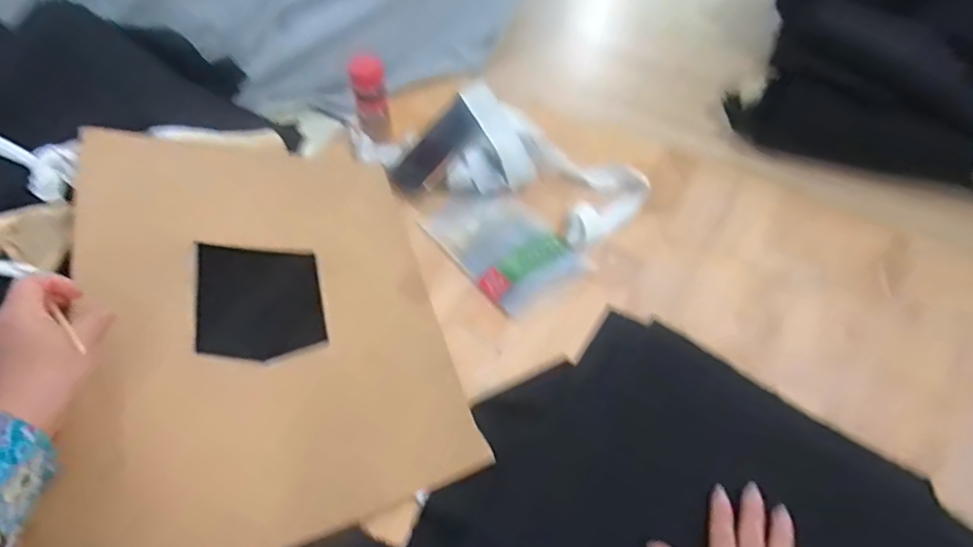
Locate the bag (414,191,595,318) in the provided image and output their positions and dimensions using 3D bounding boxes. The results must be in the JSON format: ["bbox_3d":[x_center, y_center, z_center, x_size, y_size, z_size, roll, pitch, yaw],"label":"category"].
[{"bbox_3d":[0.023,-0.037,0.633,0.125,0.021,0.167,-29,58,-21],"label":"bag"}]

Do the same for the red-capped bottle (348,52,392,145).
[{"bbox_3d":[-0.145,-0.218,0.716,0.042,0.104,0.044,-21,56,-16],"label":"red-capped bottle"}]

